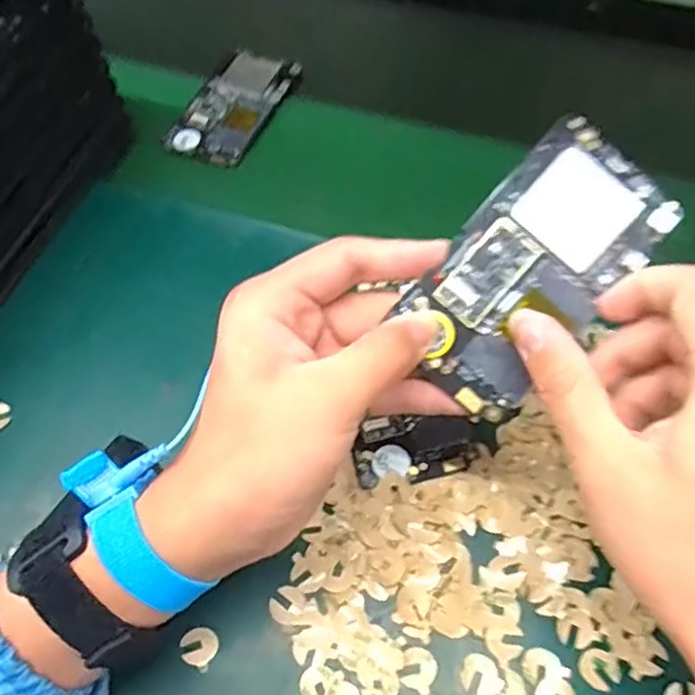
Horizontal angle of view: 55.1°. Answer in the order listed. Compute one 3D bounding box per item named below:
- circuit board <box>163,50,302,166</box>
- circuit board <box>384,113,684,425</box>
[{"bbox_3d":[-0.087,-0.190,0.522,0.061,0.013,0.116,26,62,16],"label":"circuit board"},{"bbox_3d":[0.079,-0.033,0.284,0.066,0.007,0.123,41,91,2],"label":"circuit board"}]

